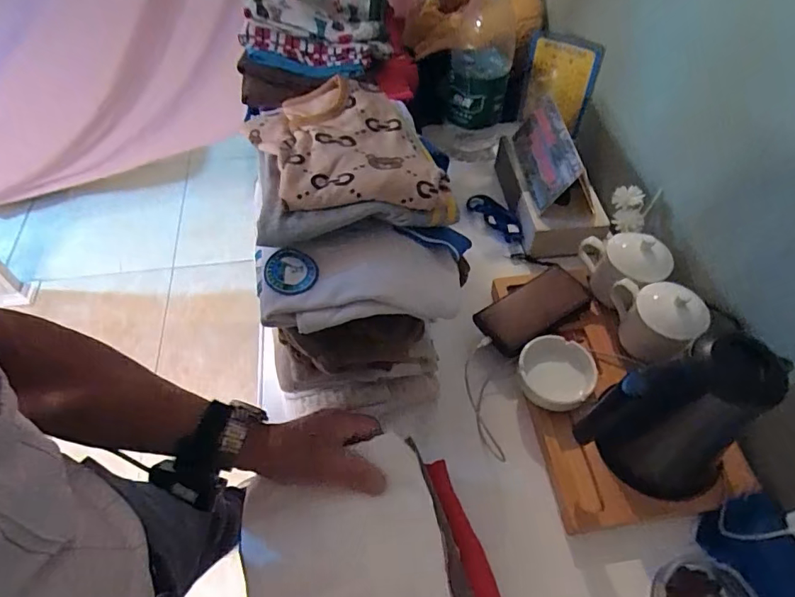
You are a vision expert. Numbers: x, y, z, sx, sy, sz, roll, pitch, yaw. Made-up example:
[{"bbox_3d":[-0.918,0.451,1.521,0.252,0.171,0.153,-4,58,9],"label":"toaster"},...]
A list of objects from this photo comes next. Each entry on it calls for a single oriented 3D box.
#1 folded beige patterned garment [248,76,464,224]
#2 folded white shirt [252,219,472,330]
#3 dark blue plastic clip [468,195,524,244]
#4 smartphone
[{"bbox_3d":[-0.053,-0.160,0.541,0.184,0.046,0.219,-21,60,-18],"label":"folded beige patterned garment"},{"bbox_3d":[-0.029,-0.020,0.509,0.222,0.076,0.109,-10,55,-8],"label":"folded white shirt"},{"bbox_3d":[0.174,-0.146,0.875,0.036,0.027,0.134,-29,59,-20],"label":"dark blue plastic clip"},{"bbox_3d":[0.201,0.014,0.728,0.166,0.017,0.087,-27,59,-19],"label":"smartphone"}]

